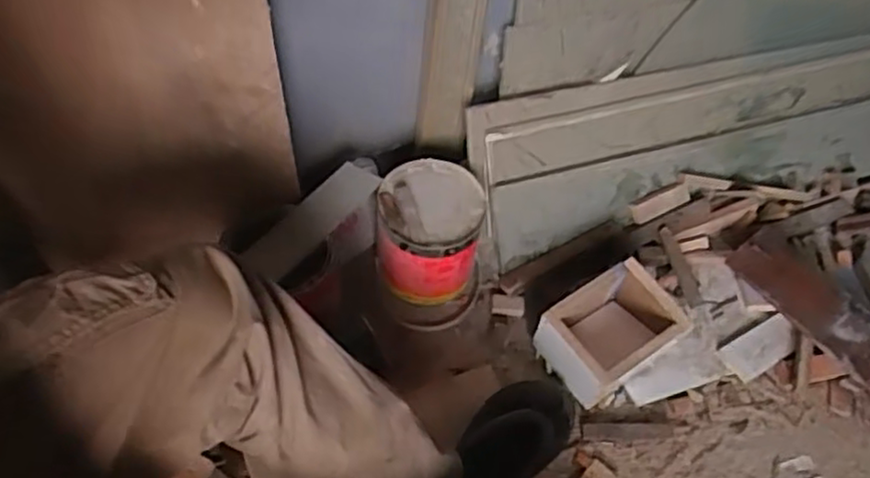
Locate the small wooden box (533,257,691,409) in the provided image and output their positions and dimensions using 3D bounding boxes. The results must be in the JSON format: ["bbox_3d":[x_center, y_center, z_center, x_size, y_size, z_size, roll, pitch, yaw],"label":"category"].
[{"bbox_3d":[0.244,0.138,0.984,0.173,0.127,0.119,-27,58,-22],"label":"small wooden box"}]

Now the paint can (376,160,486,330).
[{"bbox_3d":[-0.007,0.010,1.036,0.153,0.160,0.182,0,52,-3],"label":"paint can"}]

